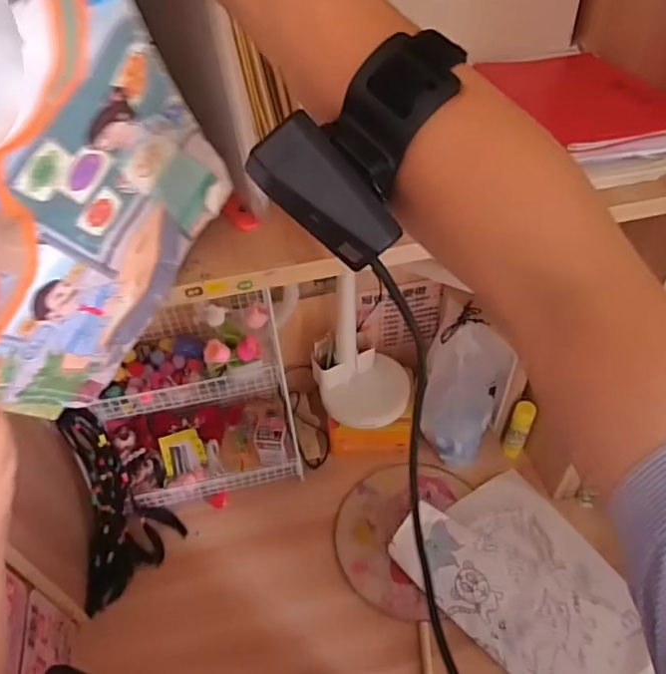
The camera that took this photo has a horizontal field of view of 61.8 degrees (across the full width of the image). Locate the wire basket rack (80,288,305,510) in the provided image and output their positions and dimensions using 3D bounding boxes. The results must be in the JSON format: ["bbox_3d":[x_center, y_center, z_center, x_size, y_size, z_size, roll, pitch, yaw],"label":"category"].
[{"bbox_3d":[-0.199,0.101,0.818,0.259,0.291,0.163,-12,44,-8],"label":"wire basket rack"}]

